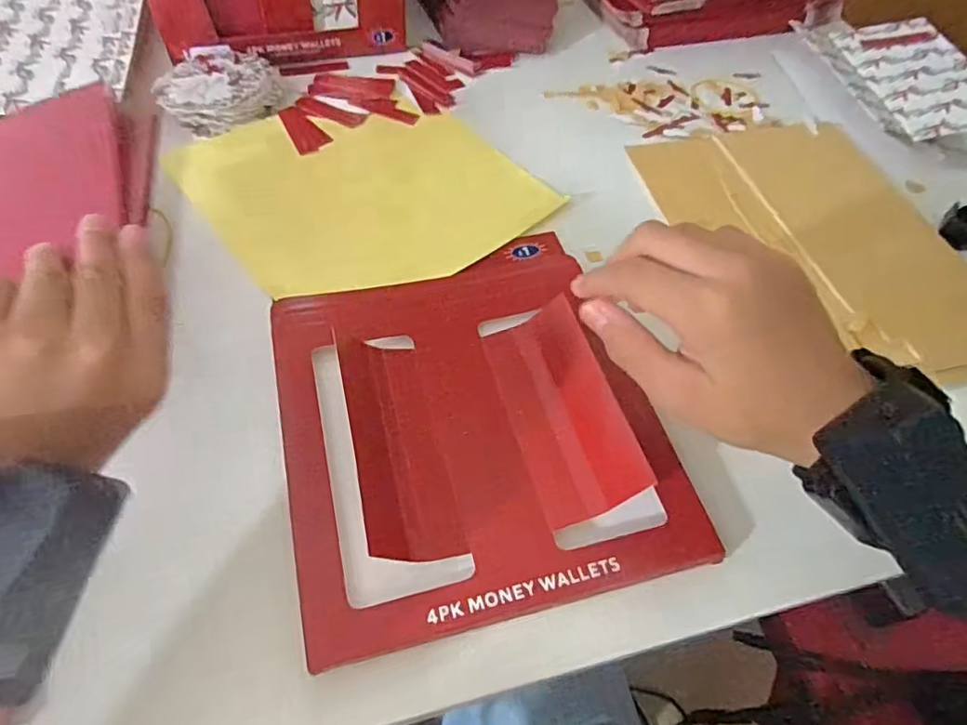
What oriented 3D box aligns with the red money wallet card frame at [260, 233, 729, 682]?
[{"bbox_3d":[-0.009,0.018,0.315,0.189,0.032,0.220,-11,56,-13],"label":"red money wallet card frame"}]

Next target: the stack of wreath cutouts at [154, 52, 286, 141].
[{"bbox_3d":[-0.210,-0.217,0.472,0.091,0.022,0.072,-28,61,-23],"label":"stack of wreath cutouts"}]

